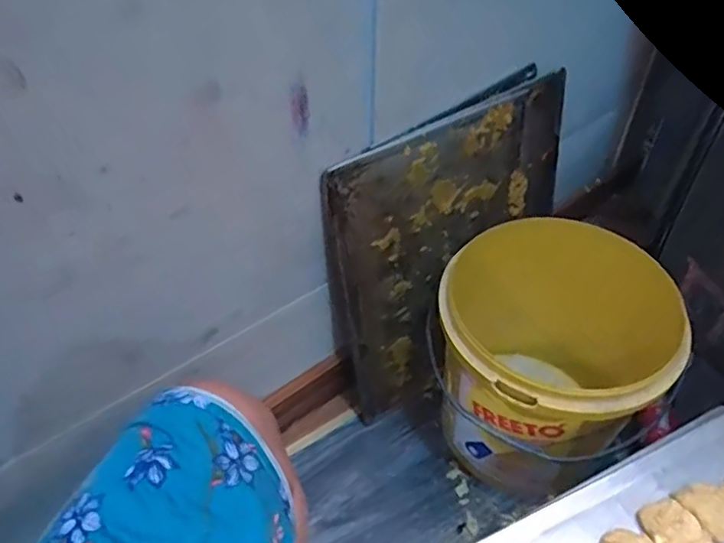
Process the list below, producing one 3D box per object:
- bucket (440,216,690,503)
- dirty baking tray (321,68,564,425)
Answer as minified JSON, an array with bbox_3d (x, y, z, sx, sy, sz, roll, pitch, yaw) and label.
[{"bbox_3d":[0.242,0.134,0.779,0.279,0.308,0.265,0,42,0],"label":"bucket"},{"bbox_3d":[0.146,-0.021,0.847,0.416,0.451,0.026,-29,42,-21],"label":"dirty baking tray"}]

